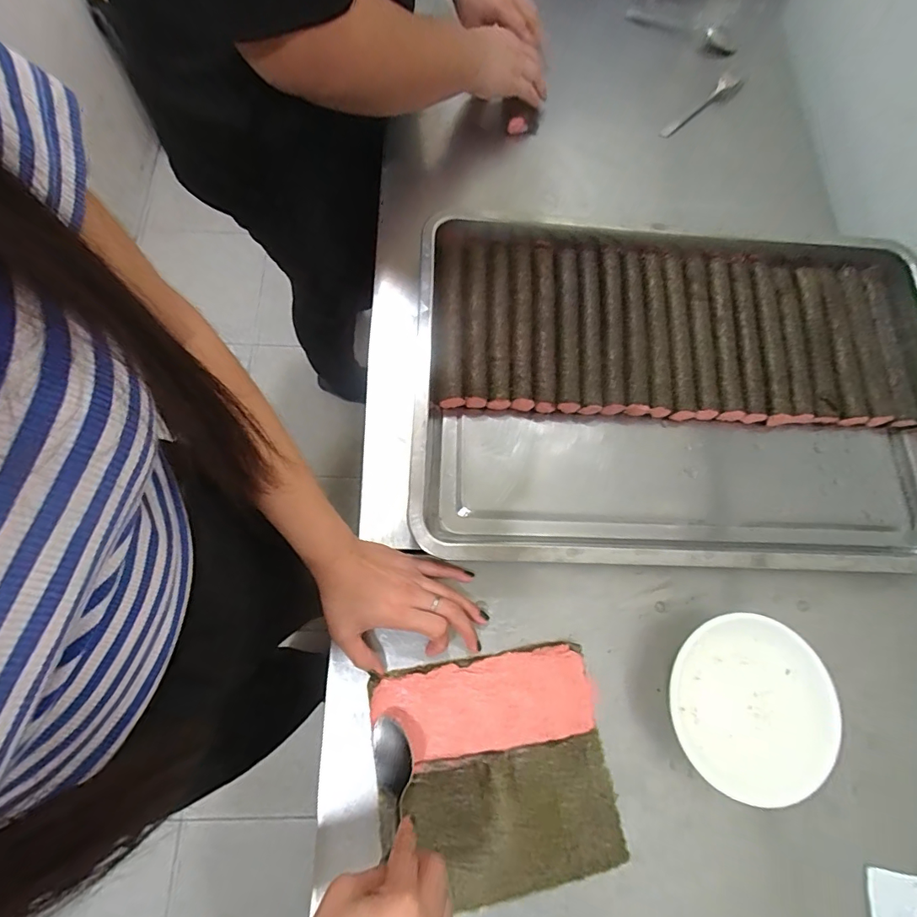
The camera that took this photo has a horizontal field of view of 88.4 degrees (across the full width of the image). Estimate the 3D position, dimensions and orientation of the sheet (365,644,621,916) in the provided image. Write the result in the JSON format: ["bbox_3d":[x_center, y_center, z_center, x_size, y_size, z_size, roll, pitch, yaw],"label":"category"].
[{"bbox_3d":[0.032,0.271,0.407,0.195,0.008,0.181,-7,76,-7],"label":"sheet"}]

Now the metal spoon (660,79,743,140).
[{"bbox_3d":[0.330,-0.475,0.642,0.127,0.023,0.022,-37,77,-1],"label":"metal spoon"}]

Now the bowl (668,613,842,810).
[{"bbox_3d":[0.257,0.219,0.420,0.133,0.049,0.146,1,72,-2],"label":"bowl"}]

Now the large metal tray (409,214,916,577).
[{"bbox_3d":[0.261,-0.076,0.513,0.608,0.057,0.385,2,72,-1],"label":"large metal tray"}]

